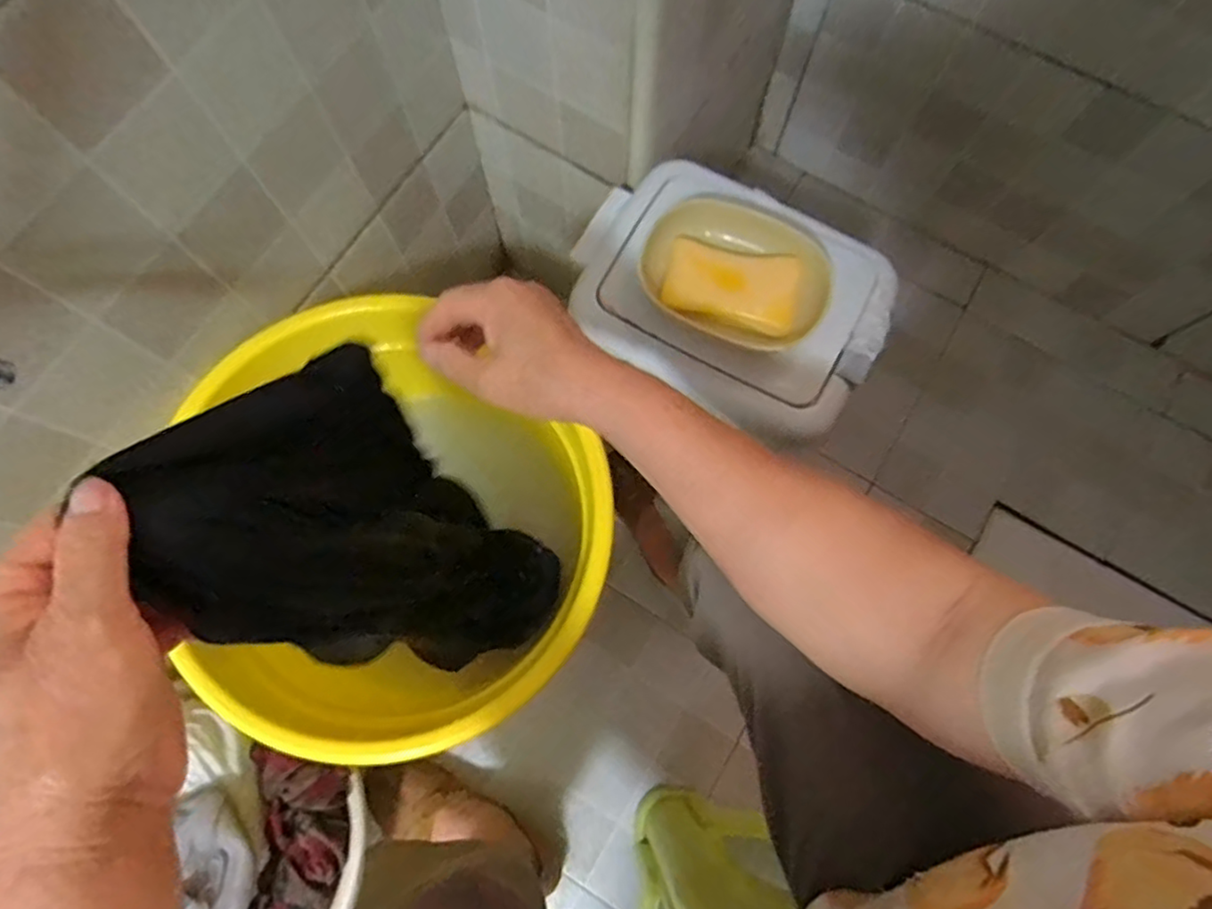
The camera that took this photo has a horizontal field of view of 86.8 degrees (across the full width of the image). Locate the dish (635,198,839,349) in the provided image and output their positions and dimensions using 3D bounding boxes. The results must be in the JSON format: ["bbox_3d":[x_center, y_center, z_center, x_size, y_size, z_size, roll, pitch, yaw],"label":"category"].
[{"bbox_3d":[0.107,-0.151,0.525,0.150,0.027,0.113,29,77,7],"label":"dish"}]

